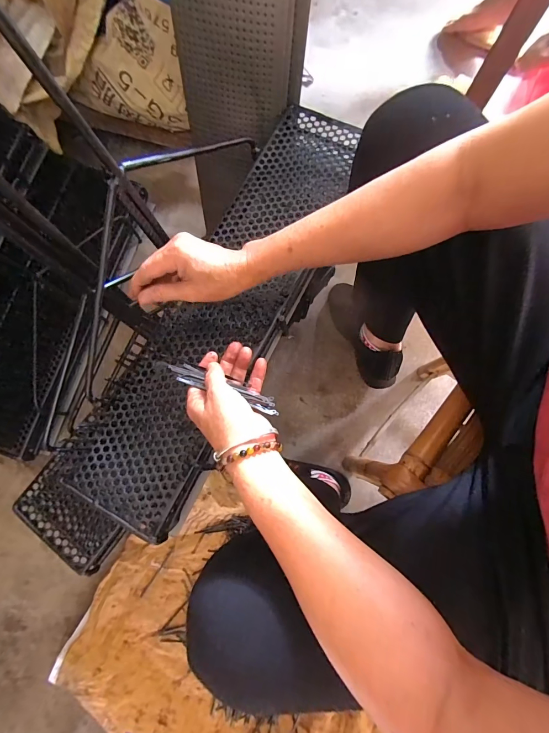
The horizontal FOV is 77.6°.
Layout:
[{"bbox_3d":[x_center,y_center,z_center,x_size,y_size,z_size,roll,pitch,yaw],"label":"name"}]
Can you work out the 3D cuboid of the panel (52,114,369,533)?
[{"bbox_3d":[-0.051,-0.088,0.441,0.149,0.022,0.593,28,81,6],"label":"panel"}]

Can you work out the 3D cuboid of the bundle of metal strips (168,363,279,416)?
[{"bbox_3d":[-0.054,0.021,0.363,0.125,0.014,0.022,20,80,10],"label":"bundle of metal strips"}]

